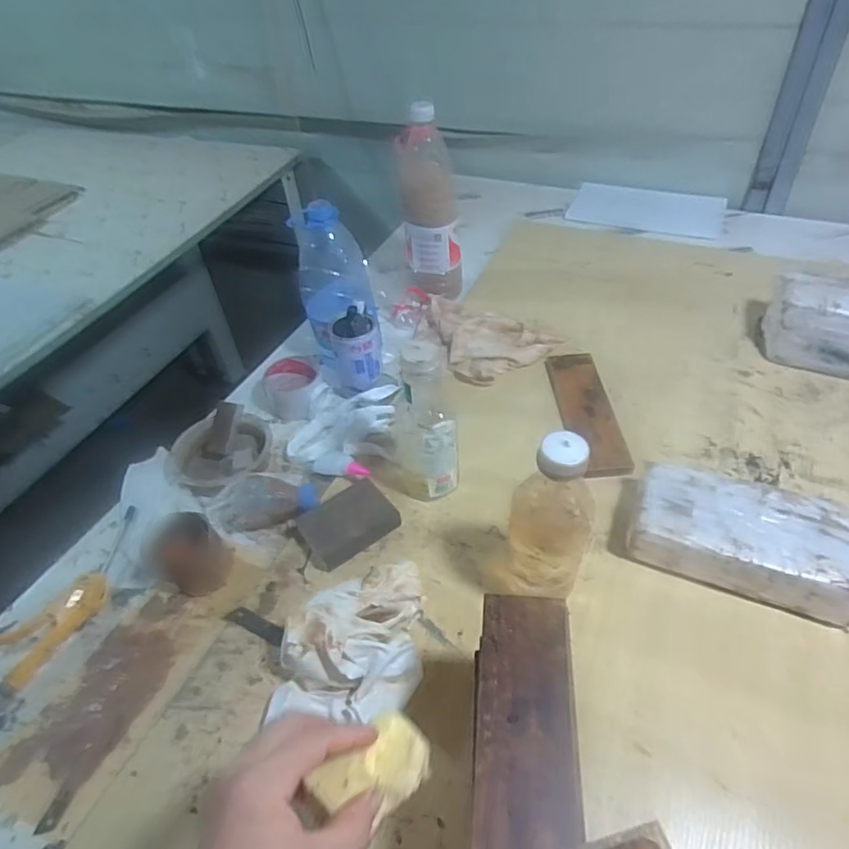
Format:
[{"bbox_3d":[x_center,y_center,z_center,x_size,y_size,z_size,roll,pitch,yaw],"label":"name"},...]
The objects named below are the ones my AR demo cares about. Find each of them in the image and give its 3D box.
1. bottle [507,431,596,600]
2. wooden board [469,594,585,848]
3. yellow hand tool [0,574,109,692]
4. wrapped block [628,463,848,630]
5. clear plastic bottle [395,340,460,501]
[{"bbox_3d":[0.111,0.095,0.520,0.073,0.205,0.060,12,49,18],"label":"bottle"},{"bbox_3d":[0.062,0.210,0.358,0.066,0.017,0.218,1,46,8],"label":"wooden board"},{"bbox_3d":[-0.393,0.214,0.621,0.116,0.025,0.067,-35,52,-25],"label":"yellow hand tool"},{"bbox_3d":[0.318,0.116,0.583,0.210,0.064,0.108,15,50,20],"label":"wrapped block"},{"bbox_3d":[-0.001,0.001,0.625,0.068,0.203,0.059,-10,46,-3],"label":"clear plastic bottle"}]

